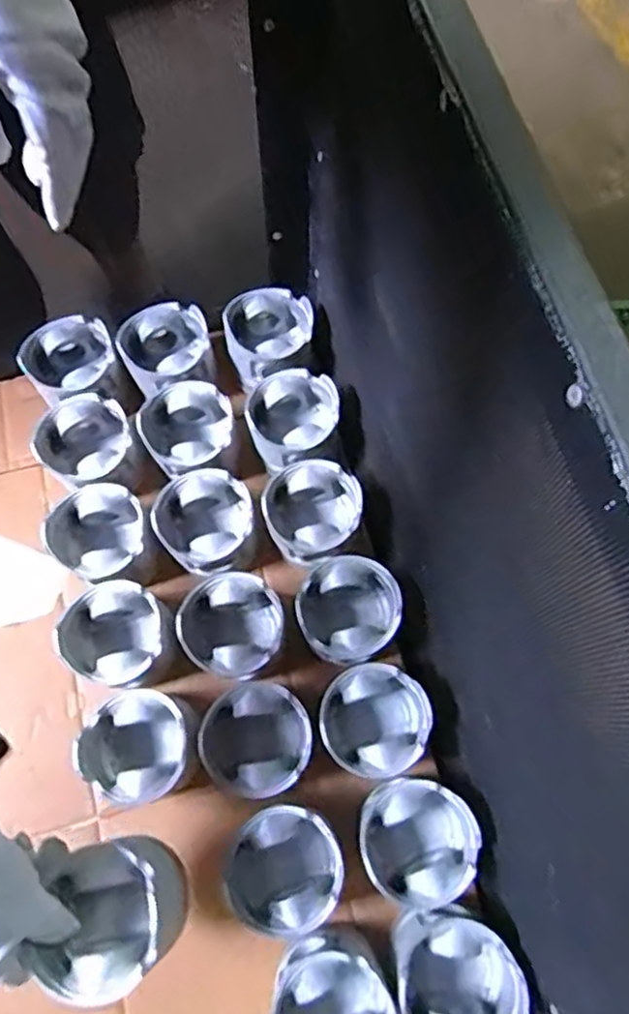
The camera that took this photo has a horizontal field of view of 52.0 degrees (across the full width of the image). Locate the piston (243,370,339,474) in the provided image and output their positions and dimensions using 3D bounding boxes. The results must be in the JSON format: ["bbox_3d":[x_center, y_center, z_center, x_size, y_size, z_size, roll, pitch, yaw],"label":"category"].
[{"bbox_3d":[-0.023,-0.090,0.674,0.091,0.070,0.089,-12,71,-5],"label":"piston"}]

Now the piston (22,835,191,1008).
[{"bbox_3d":[-0.143,0.286,0.455,0.091,0.077,0.086,0,70,0],"label":"piston"}]

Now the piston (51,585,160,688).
[{"bbox_3d":[-0.185,0.124,0.615,0.088,0.089,0.087,16,71,5],"label":"piston"}]

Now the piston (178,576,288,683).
[{"bbox_3d":[-0.076,0.116,0.617,0.092,0.073,0.091,39,74,13],"label":"piston"}]

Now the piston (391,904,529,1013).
[{"bbox_3d":[0.109,0.372,0.511,0.093,0.067,0.091,0,70,0],"label":"piston"}]

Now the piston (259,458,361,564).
[{"bbox_3d":[-0.003,0.007,0.645,0.093,0.071,0.092,0,70,0],"label":"piston"}]

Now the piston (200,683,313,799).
[{"bbox_3d":[-0.051,0.210,0.583,0.091,0.080,0.091,0,70,0],"label":"piston"}]

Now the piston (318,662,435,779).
[{"bbox_3d":[0.051,0.190,0.575,0.089,0.063,0.090,0,70,0],"label":"piston"}]

